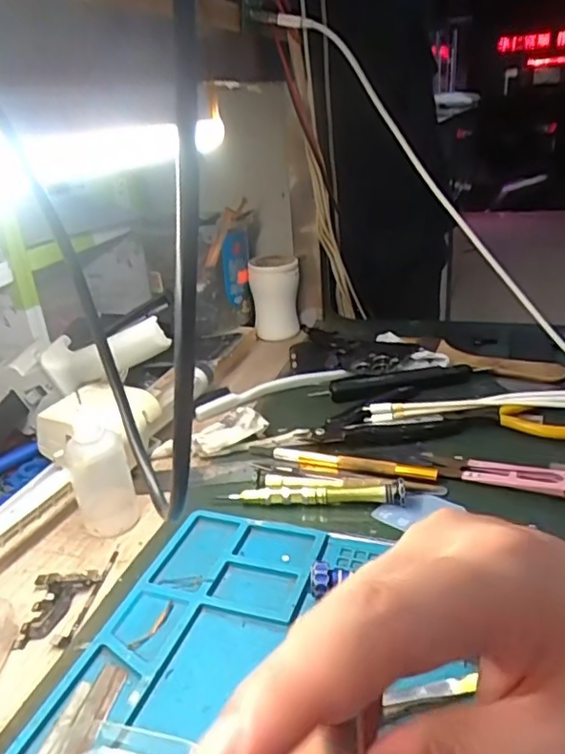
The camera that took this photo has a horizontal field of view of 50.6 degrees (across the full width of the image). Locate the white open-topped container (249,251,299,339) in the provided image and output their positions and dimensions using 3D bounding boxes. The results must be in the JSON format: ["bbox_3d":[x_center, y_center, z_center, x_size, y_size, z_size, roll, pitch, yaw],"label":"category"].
[{"bbox_3d":[-0.007,-0.087,0.649,0.052,0.083,0.047,-1,26,7],"label":"white open-topped container"}]

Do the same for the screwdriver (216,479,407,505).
[{"bbox_3d":[0.018,0.072,0.377,0.115,0.013,0.011,0,26,8],"label":"screwdriver"}]

